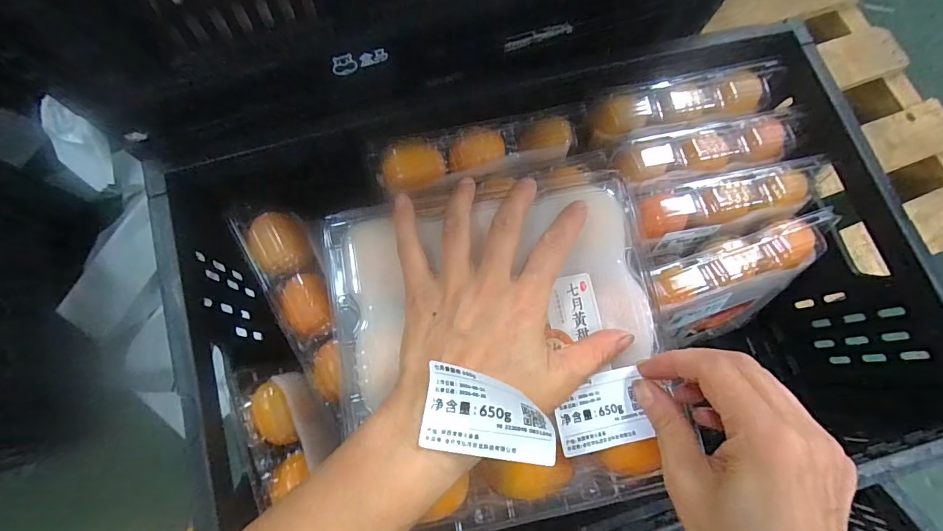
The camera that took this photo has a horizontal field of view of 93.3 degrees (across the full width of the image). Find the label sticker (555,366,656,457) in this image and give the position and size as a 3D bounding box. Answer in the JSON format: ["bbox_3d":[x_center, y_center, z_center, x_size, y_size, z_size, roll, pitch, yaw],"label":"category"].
[{"bbox_3d":[0.073,0.083,0.254,0.052,0.004,0.040,-10,76,-5],"label":"label sticker"}]

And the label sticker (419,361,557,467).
[{"bbox_3d":[0.009,0.068,0.200,0.057,0.016,0.033,13,75,1],"label":"label sticker"}]

